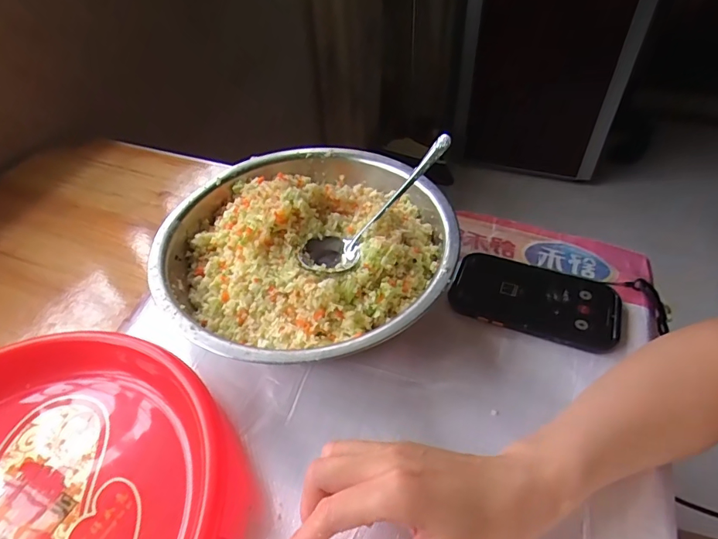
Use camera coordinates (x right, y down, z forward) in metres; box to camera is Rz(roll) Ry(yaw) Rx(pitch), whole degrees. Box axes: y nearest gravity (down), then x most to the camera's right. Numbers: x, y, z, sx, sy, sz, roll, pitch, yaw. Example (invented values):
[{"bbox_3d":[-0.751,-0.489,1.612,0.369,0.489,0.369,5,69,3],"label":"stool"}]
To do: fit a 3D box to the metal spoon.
[{"bbox_3d":[0.018,-0.059,0.402,0.171,0.027,0.050,-45,56,-5],"label":"metal spoon"}]

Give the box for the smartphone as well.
[{"bbox_3d":[0.170,0.028,0.440,0.152,0.012,0.084,14,49,17],"label":"smartphone"}]

